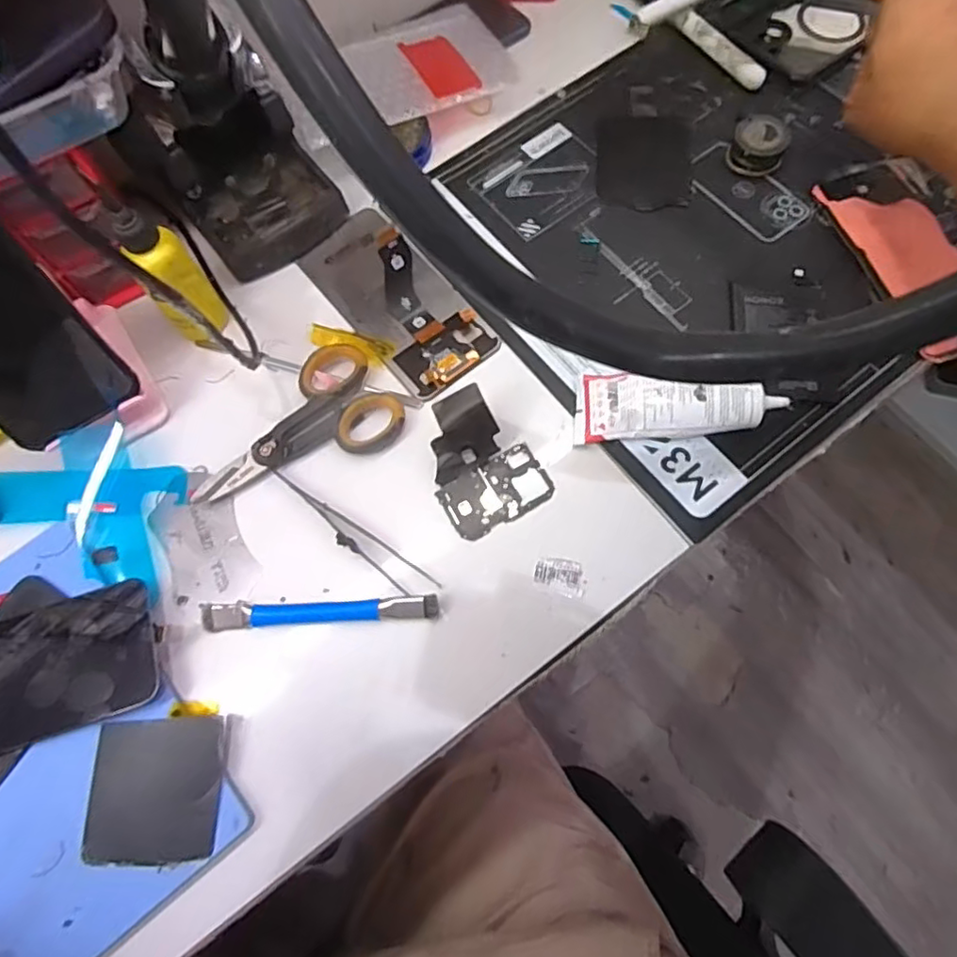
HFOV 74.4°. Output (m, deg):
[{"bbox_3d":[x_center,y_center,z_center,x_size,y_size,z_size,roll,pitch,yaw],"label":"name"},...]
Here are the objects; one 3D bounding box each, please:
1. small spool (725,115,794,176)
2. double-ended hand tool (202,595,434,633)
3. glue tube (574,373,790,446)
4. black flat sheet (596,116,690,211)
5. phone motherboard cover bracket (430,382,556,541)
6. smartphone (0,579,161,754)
[{"bbox_3d":[0.207,-0.246,0.465,0.039,0.024,0.036,0,71,1],"label":"small spool"},{"bbox_3d":[-0.094,0.077,0.369,0.139,0.009,0.015,-3,71,0],"label":"double-ended hand tool"},{"bbox_3d":[0.124,-0.045,0.392,0.121,0.029,0.040,2,71,1],"label":"glue tube"},{"bbox_3d":[0.127,-0.243,0.480,0.069,0.004,0.091,5,71,2],"label":"black flat sheet"},{"bbox_3d":[0.001,-0.012,0.389,0.066,0.032,0.079,-27,73,-8],"label":"phone motherboard cover bracket"},{"bbox_3d":[-0.259,0.113,0.357,0.156,0.006,0.071,-20,71,0],"label":"smartphone"}]

